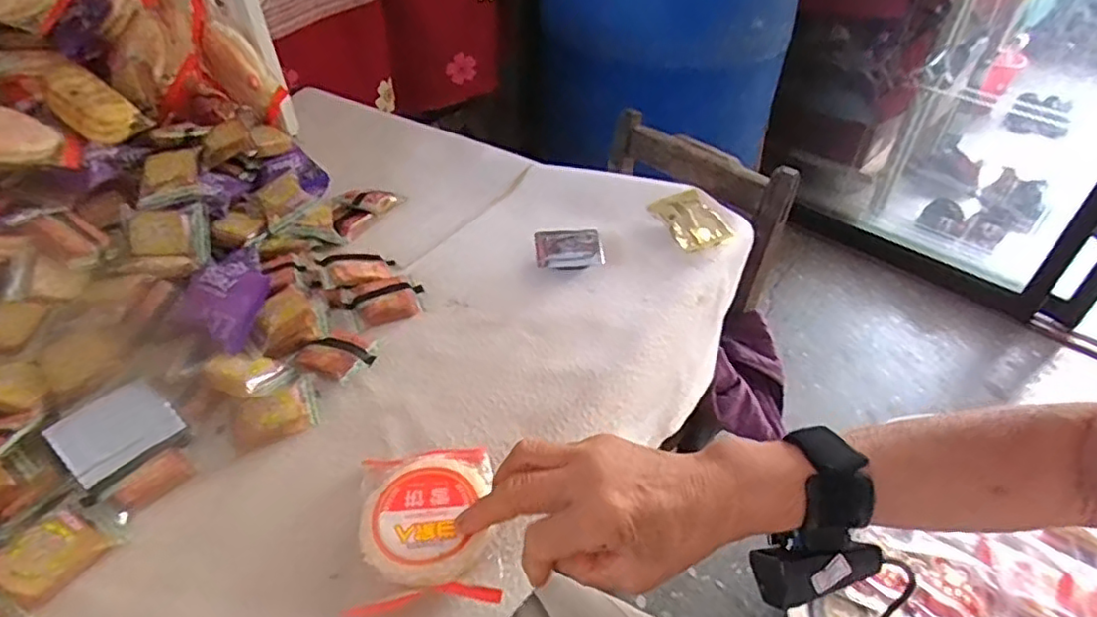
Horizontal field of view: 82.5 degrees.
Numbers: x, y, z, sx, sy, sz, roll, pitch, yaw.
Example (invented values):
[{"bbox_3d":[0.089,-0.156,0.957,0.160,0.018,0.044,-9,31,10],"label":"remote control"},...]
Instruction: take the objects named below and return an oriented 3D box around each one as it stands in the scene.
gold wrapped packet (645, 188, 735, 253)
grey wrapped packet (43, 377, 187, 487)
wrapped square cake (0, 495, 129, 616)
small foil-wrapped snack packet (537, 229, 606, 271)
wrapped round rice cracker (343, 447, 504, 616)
[{"bbox_3d":[0.141,-0.089,0.618,0.057,0.023,0.072,-14,43,-19],"label":"gold wrapped packet"},{"bbox_3d":[-0.293,0.082,0.425,0.051,0.013,0.066,51,49,2],"label":"grey wrapped packet"},{"bbox_3d":[-0.299,0.144,0.376,0.045,0.016,0.067,22,44,20],"label":"wrapped square cake"},{"bbox_3d":[0.019,-0.058,0.595,0.060,0.018,0.050,-2,41,-6],"label":"small foil-wrapped snack packet"},{"bbox_3d":[-0.074,0.132,0.384,0.083,0.021,0.097,-3,41,-8],"label":"wrapped round rice cracker"}]

